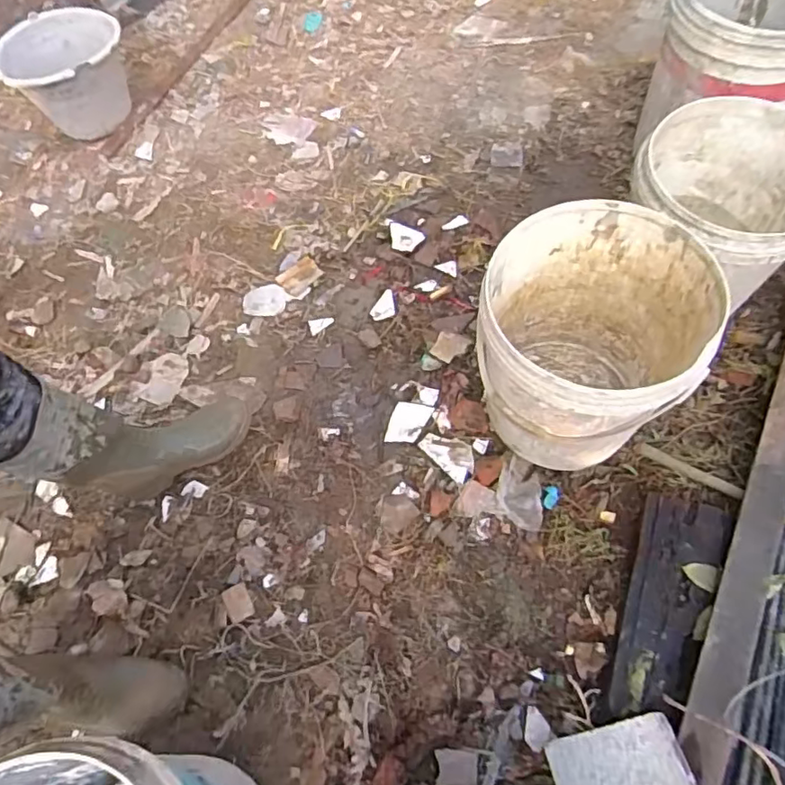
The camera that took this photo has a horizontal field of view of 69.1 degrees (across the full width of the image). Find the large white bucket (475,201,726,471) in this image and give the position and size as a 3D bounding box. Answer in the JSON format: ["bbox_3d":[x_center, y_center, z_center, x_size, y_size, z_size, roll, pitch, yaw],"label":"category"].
[{"bbox_3d":[0.293,-0.055,0.926,0.301,0.358,0.317,-1,62,2],"label":"large white bucket"}]

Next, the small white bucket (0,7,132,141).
[{"bbox_3d":[-0.799,-0.784,1.411,0.282,0.159,0.277,-1,61,2],"label":"small white bucket"}]

